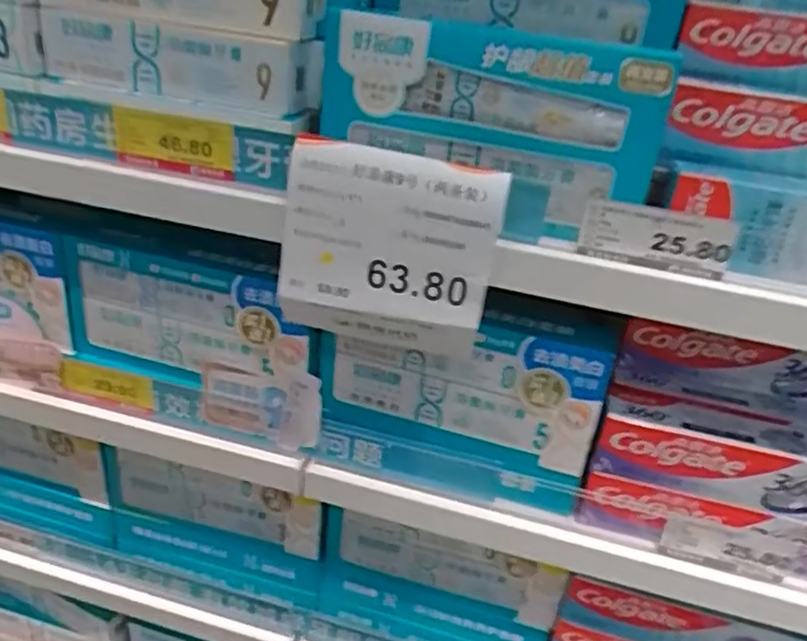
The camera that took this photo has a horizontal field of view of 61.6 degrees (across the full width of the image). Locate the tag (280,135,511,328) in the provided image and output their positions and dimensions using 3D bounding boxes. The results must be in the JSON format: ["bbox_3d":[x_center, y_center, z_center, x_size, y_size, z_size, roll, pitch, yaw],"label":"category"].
[{"bbox_3d":[-0.010,-0.054,0.445,0.141,0.108,0.017,10,23,11],"label":"tag"}]

